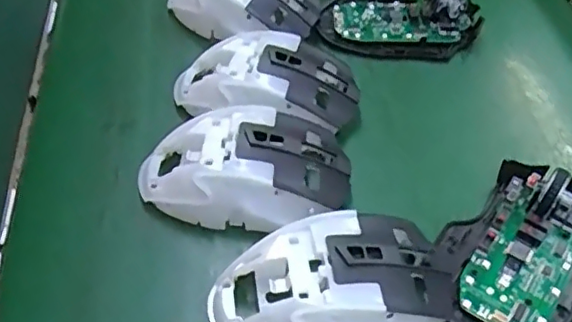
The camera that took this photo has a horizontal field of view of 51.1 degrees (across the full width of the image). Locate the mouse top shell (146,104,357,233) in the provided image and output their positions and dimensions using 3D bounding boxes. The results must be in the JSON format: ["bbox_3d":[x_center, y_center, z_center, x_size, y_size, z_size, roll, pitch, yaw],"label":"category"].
[{"bbox_3d":[-0.023,0.004,0.327,0.115,0.038,0.064,-3,48,-4],"label":"mouse top shell"}]

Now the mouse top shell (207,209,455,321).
[{"bbox_3d":[0.024,0.061,0.280,0.117,0.037,0.063,-11,49,-10],"label":"mouse top shell"}]

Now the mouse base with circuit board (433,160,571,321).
[{"bbox_3d":[0.119,0.045,0.300,0.104,0.032,0.071,-37,55,-26],"label":"mouse base with circuit board"}]

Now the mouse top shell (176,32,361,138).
[{"bbox_3d":[-0.012,-0.048,0.368,0.113,0.038,0.061,7,48,6],"label":"mouse top shell"}]

